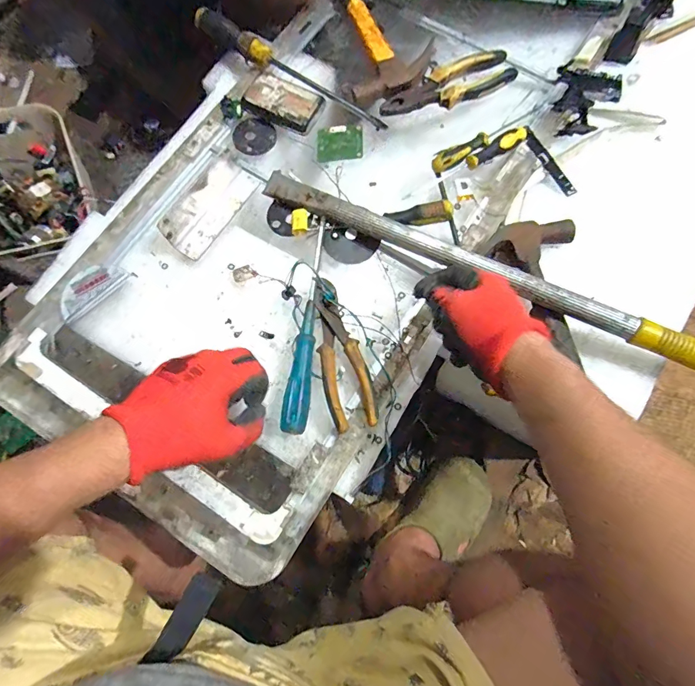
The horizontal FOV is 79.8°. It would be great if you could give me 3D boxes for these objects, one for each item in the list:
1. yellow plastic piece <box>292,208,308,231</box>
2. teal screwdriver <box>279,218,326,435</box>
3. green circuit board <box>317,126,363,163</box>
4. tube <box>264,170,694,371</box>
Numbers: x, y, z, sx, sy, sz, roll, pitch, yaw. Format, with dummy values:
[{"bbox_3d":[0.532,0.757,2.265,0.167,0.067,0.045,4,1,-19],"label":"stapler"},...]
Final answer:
[{"bbox_3d":[-0.057,-0.145,0.497,0.018,0.013,0.027,-3,74,1],"label":"yellow plastic piece"},{"bbox_3d":[-0.041,-0.023,0.464,0.026,0.025,0.242,7,74,4],"label":"teal screwdriver"},{"bbox_3d":[-0.010,-0.257,0.538,0.059,0.005,0.049,-5,74,0],"label":"green circuit board"},{"bbox_3d":[0.141,-0.082,0.450,0.531,0.026,0.029,26,76,13],"label":"tube"}]

